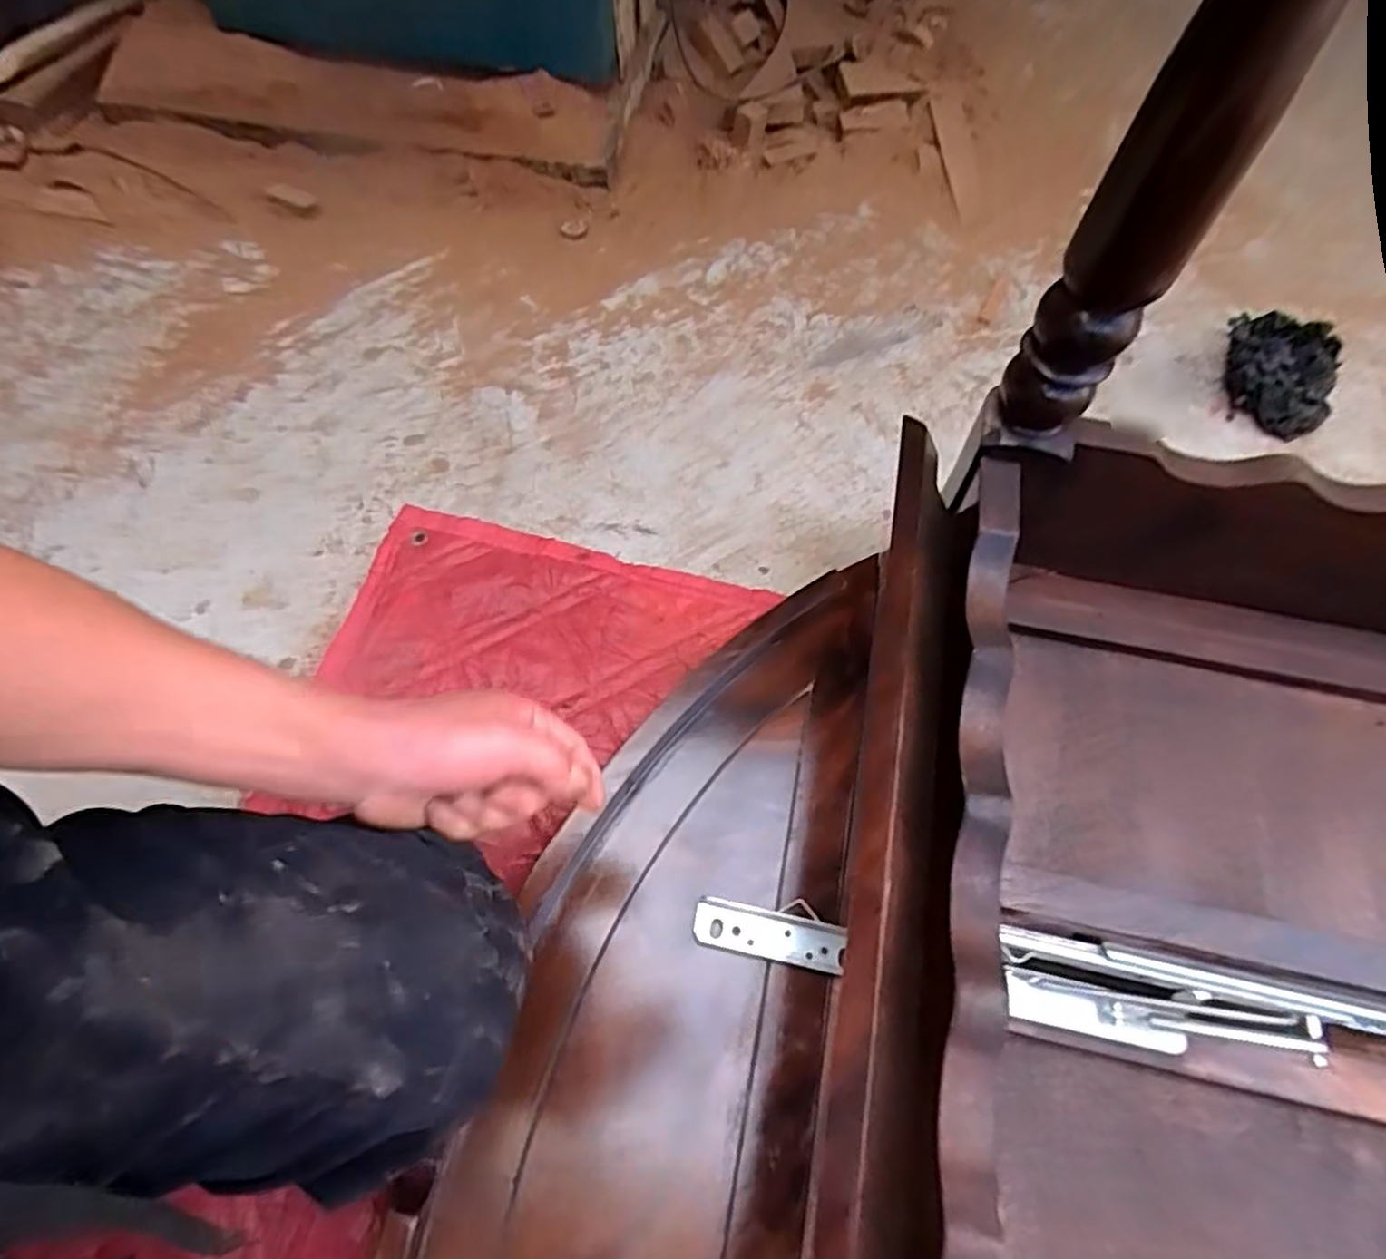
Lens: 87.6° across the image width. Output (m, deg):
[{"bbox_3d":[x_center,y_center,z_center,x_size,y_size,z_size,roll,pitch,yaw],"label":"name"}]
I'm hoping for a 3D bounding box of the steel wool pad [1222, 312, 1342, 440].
[{"bbox_3d":[0.703,-0.310,0.872,0.113,0.074,0.156,15,62,7],"label":"steel wool pad"}]

